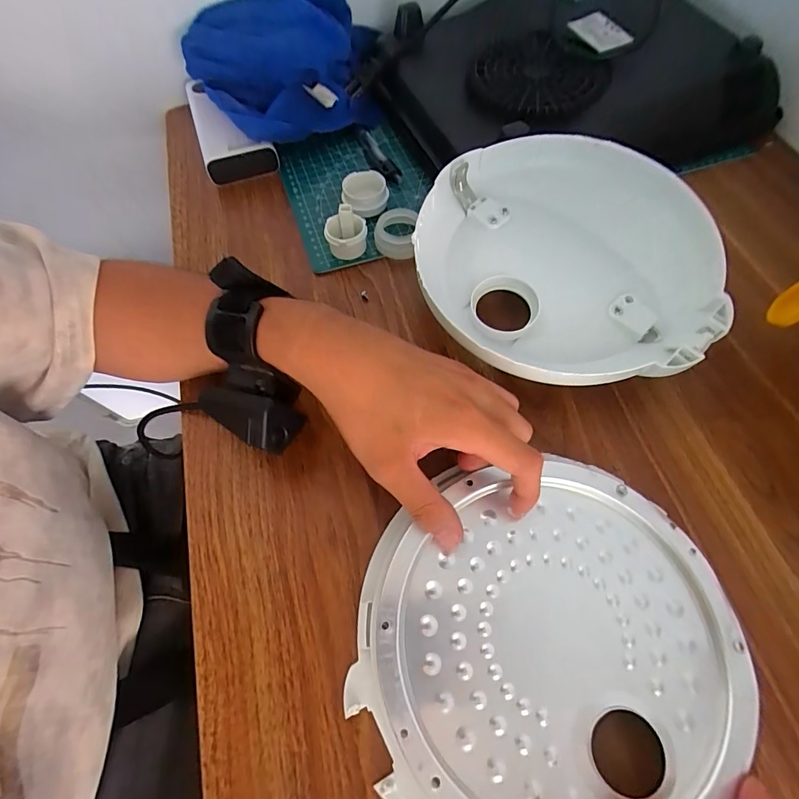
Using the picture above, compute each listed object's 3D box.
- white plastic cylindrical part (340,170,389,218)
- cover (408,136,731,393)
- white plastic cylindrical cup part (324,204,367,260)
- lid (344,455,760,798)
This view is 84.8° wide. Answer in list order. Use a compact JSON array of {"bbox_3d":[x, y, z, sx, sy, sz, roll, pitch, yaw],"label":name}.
[{"bbox_3d":[-0.030,-0.180,0.387,0.040,0.025,0.038,0,63,0],"label":"white plastic cylindrical part"},{"bbox_3d":[0.118,-0.098,0.326,0.202,0.060,0.200,-2,63,-1],"label":"cover"},{"bbox_3d":[-0.044,-0.137,0.364,0.034,0.035,0.029,-6,63,-3],"label":"white plastic cylindrical cup part"},{"bbox_3d":[0.076,0.124,0.232,0.186,0.023,0.178,0,63,0],"label":"lid"}]

